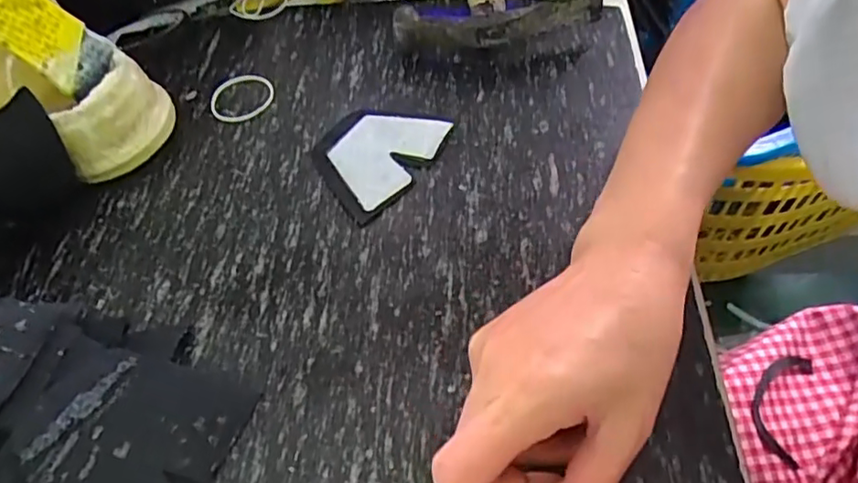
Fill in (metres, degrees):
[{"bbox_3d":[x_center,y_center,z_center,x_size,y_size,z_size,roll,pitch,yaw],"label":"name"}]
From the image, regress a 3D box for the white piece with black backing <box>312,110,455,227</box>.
[{"bbox_3d":[-0.037,-0.056,0.369,0.071,0.006,0.088,27,60,23],"label":"white piece with black backing"}]

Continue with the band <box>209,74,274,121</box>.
[{"bbox_3d":[-0.131,-0.103,0.417,0.044,0.004,0.046,4,54,8],"label":"band"}]

